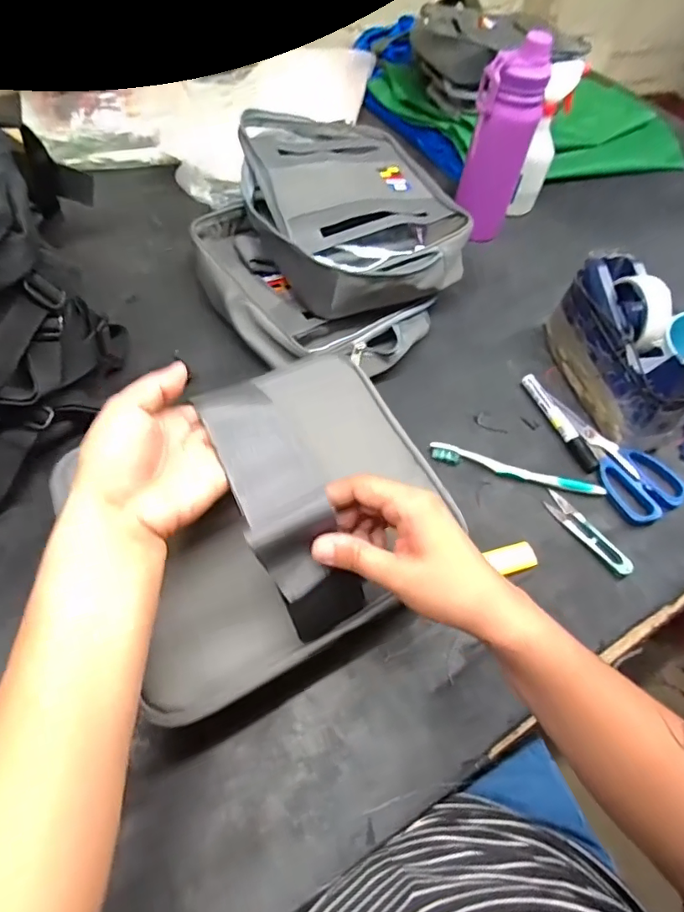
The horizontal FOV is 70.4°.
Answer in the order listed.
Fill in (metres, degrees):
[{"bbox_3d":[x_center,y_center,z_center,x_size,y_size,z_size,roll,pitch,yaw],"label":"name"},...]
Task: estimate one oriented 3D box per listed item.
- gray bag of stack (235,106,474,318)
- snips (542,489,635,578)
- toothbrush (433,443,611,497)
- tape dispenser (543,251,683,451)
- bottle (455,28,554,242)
[{"bbox_3d":[0.009,-0.307,0.593,0.243,0.074,0.303,-14,59,-14],"label":"gray bag of stack"},{"bbox_3d":[0.240,0.073,0.474,0.023,0.010,0.101,-29,64,-22],"label":"snips"},{"bbox_3d":[0.179,0.016,0.503,0.177,0.013,0.019,16,57,5],"label":"toothbrush"},{"bbox_3d":[0.310,-0.120,0.539,0.069,0.105,0.206,-6,58,-9],"label":"tape dispenser"},{"bbox_3d":[0.209,-0.415,0.647,0.080,0.217,0.062,35,61,17],"label":"bottle"}]

